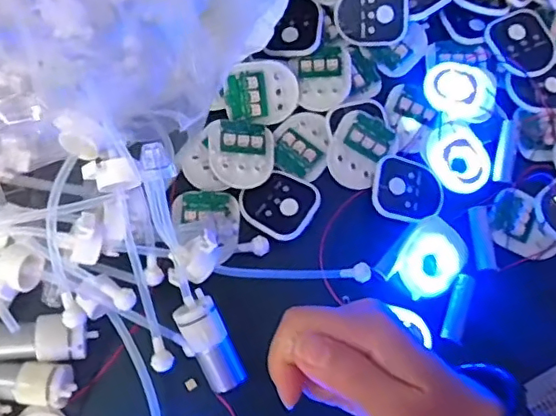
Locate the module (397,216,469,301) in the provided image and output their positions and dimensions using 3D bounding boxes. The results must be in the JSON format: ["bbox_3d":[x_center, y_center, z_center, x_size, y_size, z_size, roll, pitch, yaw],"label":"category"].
[{"bbox_3d":[0.115,0.037,0.422,0.047,0.009,0.058,34,70,10],"label":"module"}]

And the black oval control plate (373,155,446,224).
[{"bbox_3d":[0.101,-0.015,0.437,0.055,0.011,0.050,7,68,-1],"label":"black oval control plate"}]

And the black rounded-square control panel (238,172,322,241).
[{"bbox_3d":[0.002,-0.004,0.426,0.052,0.009,0.049,37,71,11],"label":"black rounded-square control panel"}]

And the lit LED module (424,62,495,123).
[{"bbox_3d":[0.146,-0.095,0.457,0.054,0.018,0.050,-2,69,-4],"label":"lit LED module"}]

